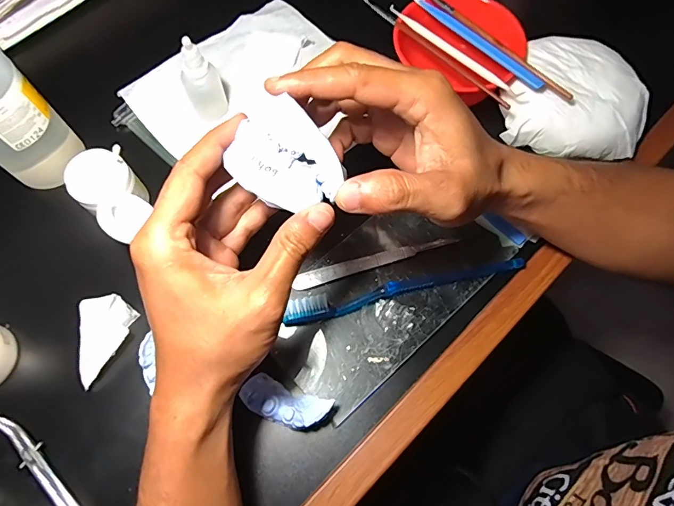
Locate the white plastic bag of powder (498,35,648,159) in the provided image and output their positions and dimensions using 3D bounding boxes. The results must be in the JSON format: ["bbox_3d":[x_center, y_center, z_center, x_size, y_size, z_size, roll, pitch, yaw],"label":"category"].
[{"bbox_3d":[0.210,-0.134,0.372,0.116,0.040,0.104,24,70,8],"label":"white plastic bag of powder"}]

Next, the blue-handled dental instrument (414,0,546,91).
[{"bbox_3d":[0.119,-0.184,0.366,0.008,0.012,0.140,-42,75,-15],"label":"blue-handled dental instrument"}]

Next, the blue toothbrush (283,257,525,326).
[{"bbox_3d":[0.053,0.027,0.325,0.184,0.011,0.017,-12,70,-6],"label":"blue toothbrush"}]

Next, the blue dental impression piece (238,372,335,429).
[{"bbox_3d":[-0.035,0.103,0.291,0.058,0.018,0.025,21,70,7],"label":"blue dental impression piece"}]

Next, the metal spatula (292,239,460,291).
[{"bbox_3d":[0.030,0.005,0.336,0.130,0.004,0.013,-17,72,-7],"label":"metal spatula"}]

